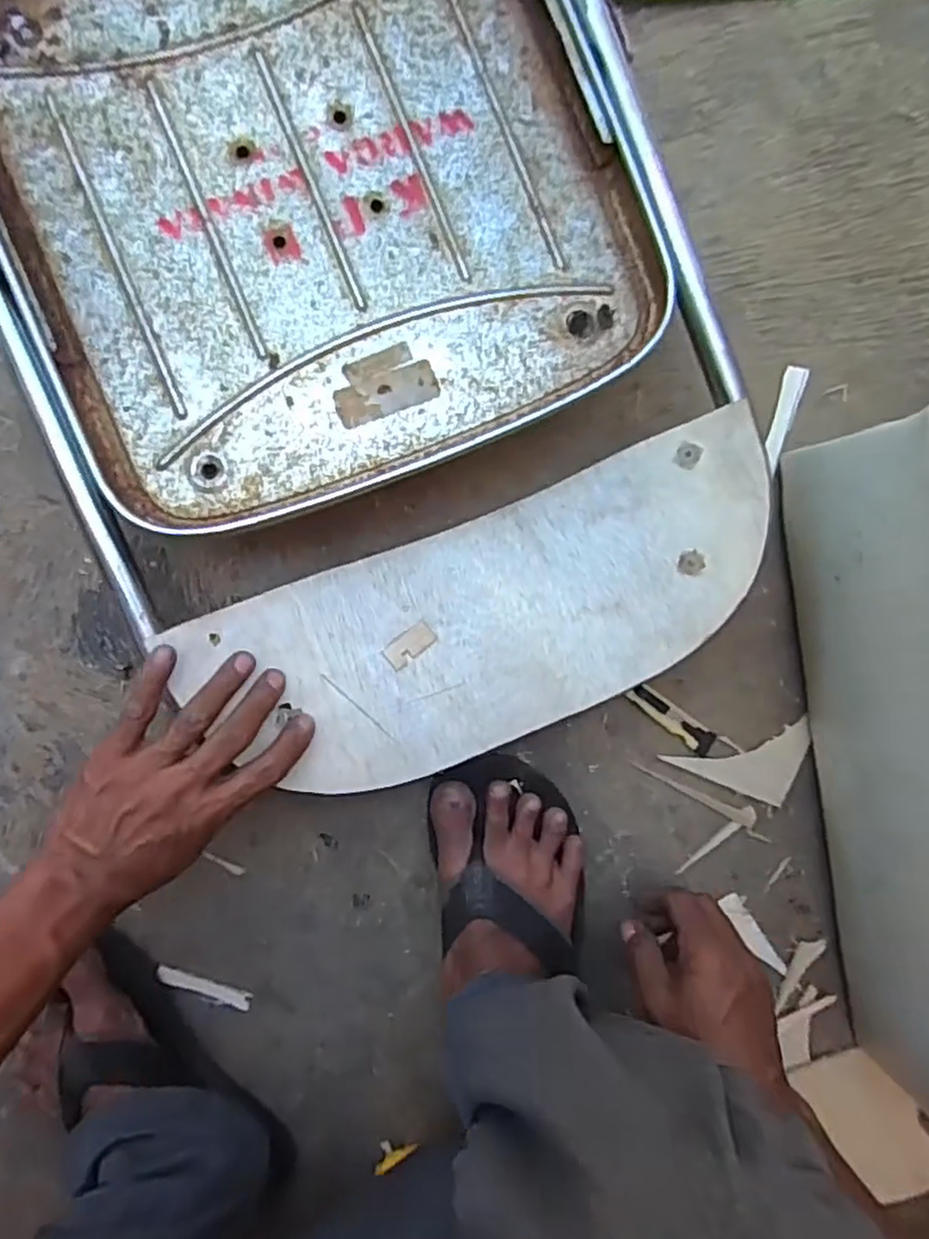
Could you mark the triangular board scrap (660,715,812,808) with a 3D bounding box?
[{"bbox_3d":[0.230,0.127,0.564,0.117,0.007,0.063,-12,96,-6],"label":"triangular board scrap"}]

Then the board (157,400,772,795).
[{"bbox_3d":[0.025,0.004,0.479,0.381,0.075,0.158,-23,97,-1],"label":"board"}]

